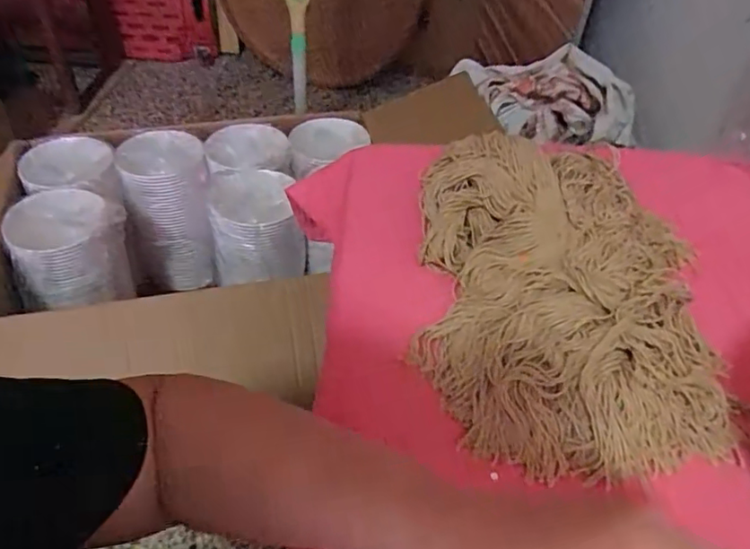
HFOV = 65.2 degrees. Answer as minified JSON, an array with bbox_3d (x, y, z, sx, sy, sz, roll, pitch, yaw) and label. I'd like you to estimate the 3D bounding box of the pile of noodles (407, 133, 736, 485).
[{"bbox_3d":[0.137,0.007,0.465,0.211,0.086,0.293,-7,46,-9],"label":"pile of noodles"}]

